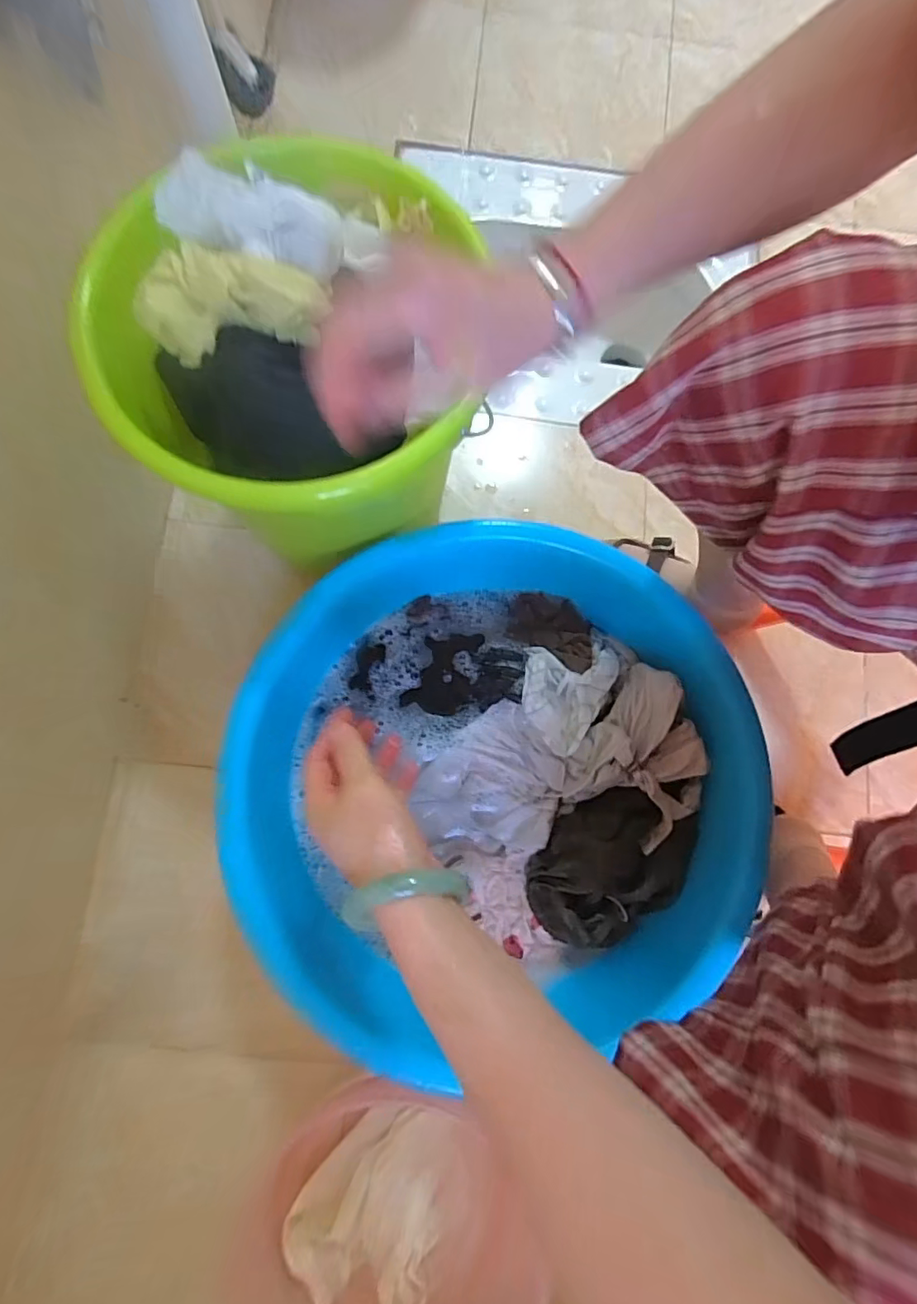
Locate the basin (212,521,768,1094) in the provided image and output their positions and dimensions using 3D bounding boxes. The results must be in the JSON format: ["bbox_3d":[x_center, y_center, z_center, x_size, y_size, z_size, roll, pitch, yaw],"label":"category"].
[{"bbox_3d":[0.015,0.137,0.547,0.540,0.132,0.478,-25,81,-4],"label":"basin"}]

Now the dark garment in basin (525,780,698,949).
[{"bbox_3d":[0.157,0.212,0.535,0.184,0.055,0.128,-34,81,-6],"label":"dark garment in basin"}]

